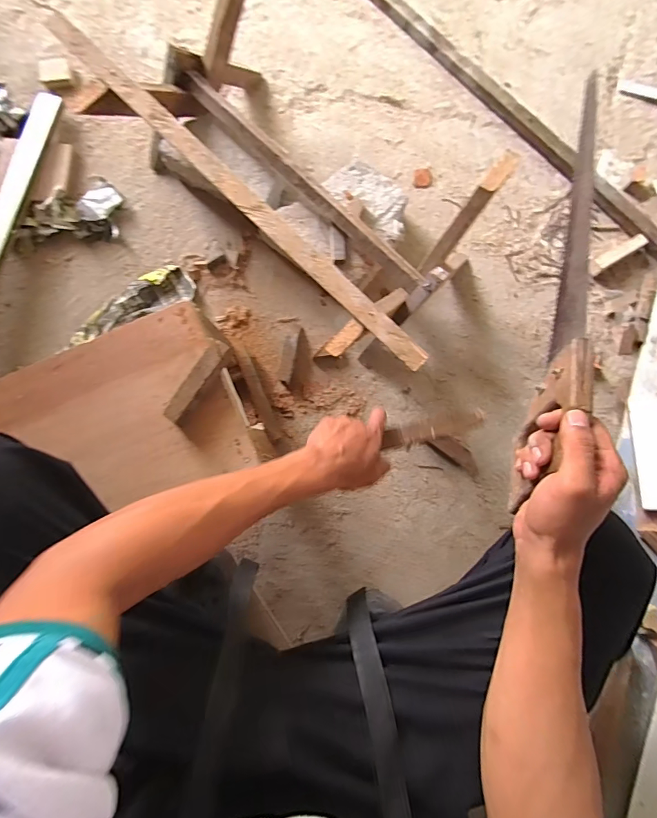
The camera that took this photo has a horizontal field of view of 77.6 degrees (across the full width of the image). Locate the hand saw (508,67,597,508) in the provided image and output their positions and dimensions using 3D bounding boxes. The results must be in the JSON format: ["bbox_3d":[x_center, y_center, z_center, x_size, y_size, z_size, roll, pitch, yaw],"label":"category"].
[{"bbox_3d":[0.219,-0.116,0.371,0.026,0.066,0.408,12,82,2],"label":"hand saw"}]

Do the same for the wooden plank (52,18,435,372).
[{"bbox_3d":[-0.125,-0.292,0.552,0.673,0.030,0.031,43,86,4],"label":"wooden plank"}]

